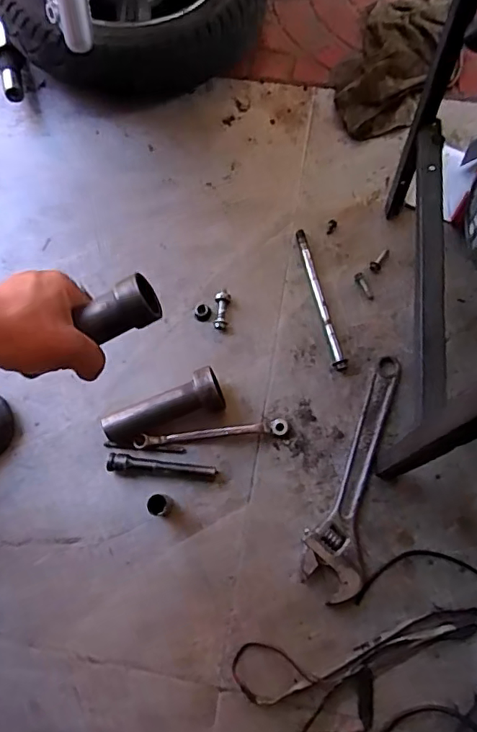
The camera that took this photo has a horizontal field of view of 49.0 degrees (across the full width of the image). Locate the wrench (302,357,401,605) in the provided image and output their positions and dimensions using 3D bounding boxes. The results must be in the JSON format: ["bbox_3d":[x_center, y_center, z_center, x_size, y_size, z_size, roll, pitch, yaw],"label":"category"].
[{"bbox_3d":[0.132,0.121,0.611,0.065,0.023,0.280,14,70,6],"label":"wrench"}]

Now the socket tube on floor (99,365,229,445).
[{"bbox_3d":[-0.092,0.048,0.622,0.146,0.052,0.048,-17,74,-1],"label":"socket tube on floor"}]

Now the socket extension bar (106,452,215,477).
[{"bbox_3d":[-0.091,0.118,0.622,0.129,0.015,0.019,3,69,2],"label":"socket extension bar"}]

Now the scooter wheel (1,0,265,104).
[{"bbox_3d":[-0.152,-0.564,0.779,0.354,0.122,0.336,0,69,1],"label":"scooter wheel"}]

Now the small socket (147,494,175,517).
[{"bbox_3d":[-0.089,0.159,0.599,0.025,0.046,0.021,-27,75,-3],"label":"small socket"}]

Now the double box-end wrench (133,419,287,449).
[{"bbox_3d":[-0.034,0.081,0.630,0.183,0.013,0.017,-5,69,-1],"label":"double box-end wrench"}]

